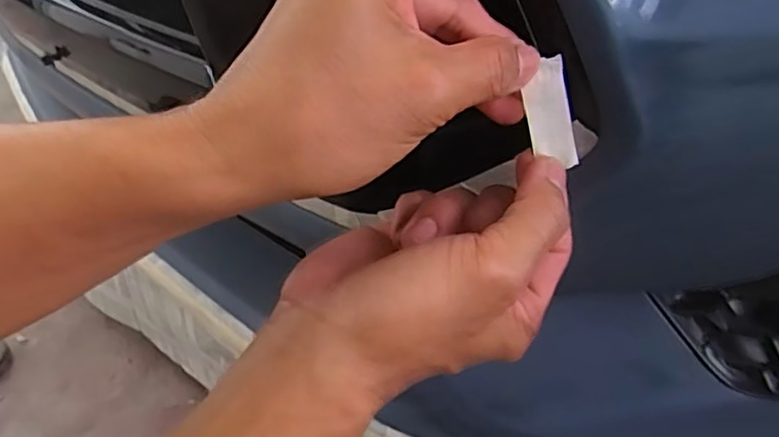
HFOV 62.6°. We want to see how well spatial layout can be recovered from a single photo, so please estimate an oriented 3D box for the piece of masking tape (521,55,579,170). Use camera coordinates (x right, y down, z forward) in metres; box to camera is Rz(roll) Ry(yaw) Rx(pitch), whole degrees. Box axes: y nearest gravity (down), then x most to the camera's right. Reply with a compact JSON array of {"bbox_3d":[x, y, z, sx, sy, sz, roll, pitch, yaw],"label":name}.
[{"bbox_3d":[0.065,-0.042,0.259,0.017,0.044,0.004,-12,15,8],"label":"piece of masking tape"}]

